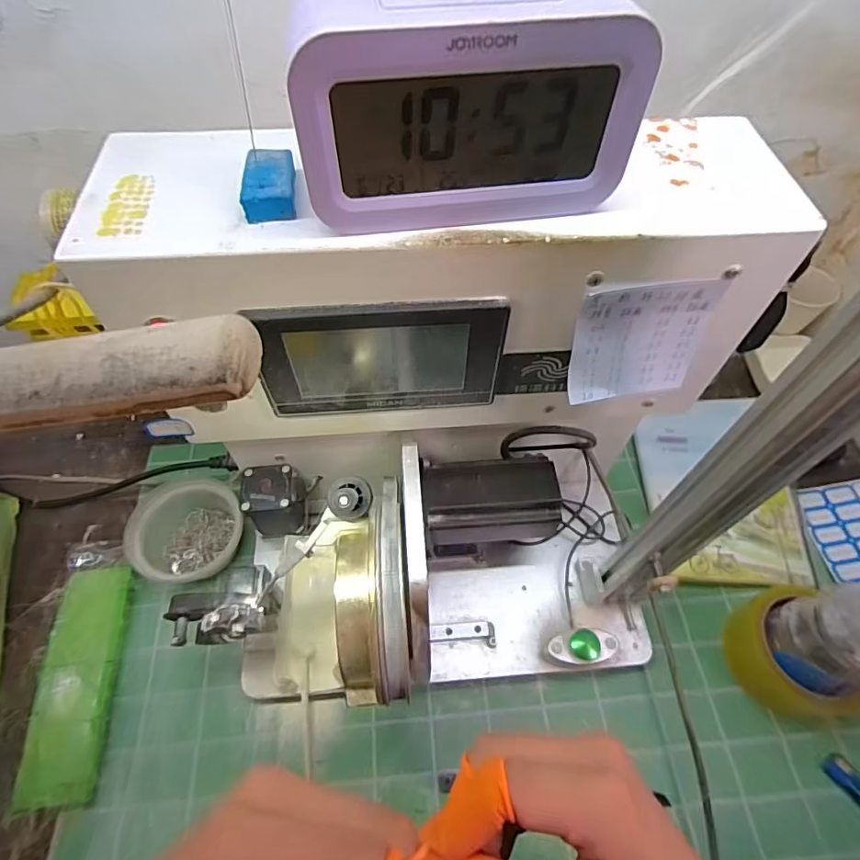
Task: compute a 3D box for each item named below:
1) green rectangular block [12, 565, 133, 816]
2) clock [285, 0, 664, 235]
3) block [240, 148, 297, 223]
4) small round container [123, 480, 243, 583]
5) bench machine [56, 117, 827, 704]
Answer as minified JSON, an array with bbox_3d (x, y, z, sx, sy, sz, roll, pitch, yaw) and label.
[{"bbox_3d":[-0.297,0.207,0.432,0.055,0.013,0.181,-5,58,-5],"label":"green rectangular block"},{"bbox_3d":[0.016,-0.129,0.210,0.135,0.078,0.037,-8,58,-6],"label":"clock"},{"bbox_3d":[-0.074,-0.114,0.239,0.023,0.014,0.036,-5,58,-4],"label":"block"},{"bbox_3d":[-0.226,0.096,0.486,0.094,0.056,0.094,1,58,-1],"label":"small round container"},{"bbox_3d":[0.011,0.028,0.348,0.333,0.333,0.237,-4,58,-4],"label":"bench machine"}]

